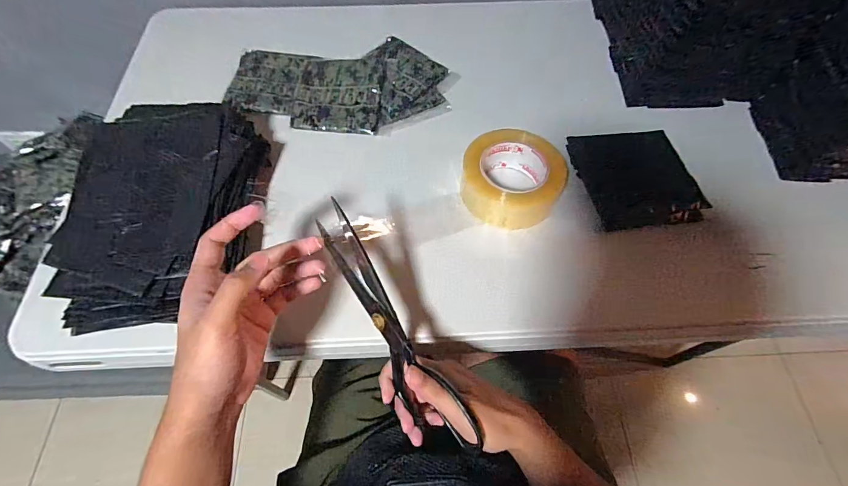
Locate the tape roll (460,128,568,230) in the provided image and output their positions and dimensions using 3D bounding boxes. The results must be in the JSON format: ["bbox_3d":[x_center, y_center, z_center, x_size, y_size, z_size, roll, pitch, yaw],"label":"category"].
[{"bbox_3d":[0.108,-0.079,0.487,0.115,0.060,0.107,0,62,0],"label":"tape roll"}]

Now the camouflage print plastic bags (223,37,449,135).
[{"bbox_3d":[-0.127,-0.233,0.583,0.307,0.029,0.170,-5,62,-3],"label":"camouflage print plastic bags"}]

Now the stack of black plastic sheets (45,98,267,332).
[{"bbox_3d":[-0.291,-0.040,0.447,0.189,0.064,0.266,-5,62,-3],"label":"stack of black plastic sheets"}]

